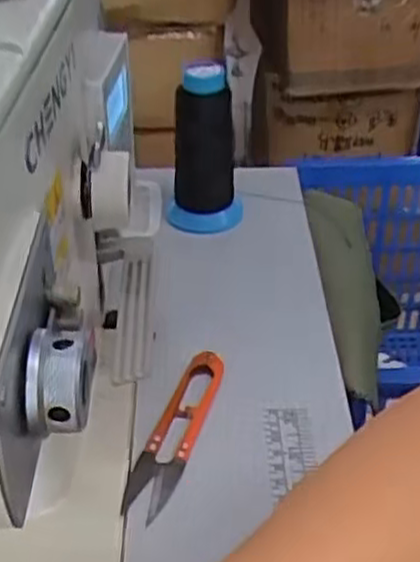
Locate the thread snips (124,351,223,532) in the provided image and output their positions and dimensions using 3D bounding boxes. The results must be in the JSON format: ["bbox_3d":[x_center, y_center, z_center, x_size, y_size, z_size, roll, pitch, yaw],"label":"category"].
[{"bbox_3d":[-0.019,0.081,0.431,0.026,0.011,0.112,10,38,13],"label":"thread snips"}]

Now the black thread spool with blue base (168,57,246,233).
[{"bbox_3d":[-0.004,-0.101,0.581,0.055,0.129,0.049,0,37,0],"label":"black thread spool with blue base"}]

